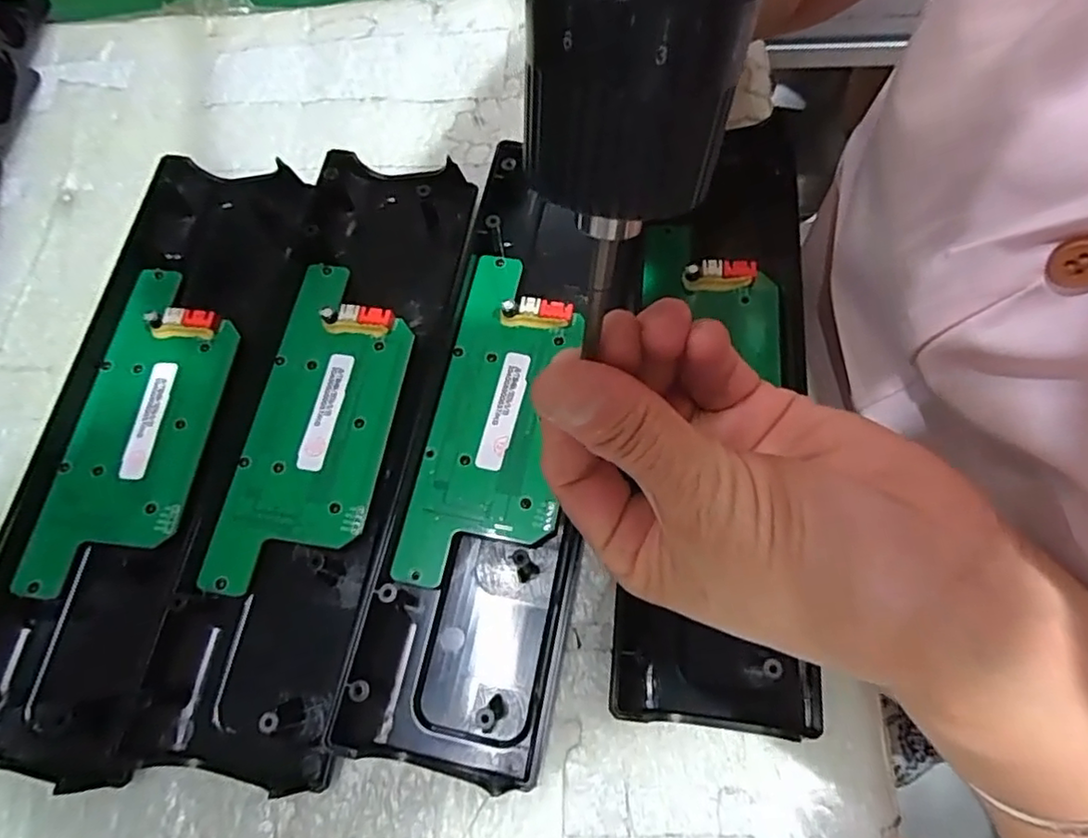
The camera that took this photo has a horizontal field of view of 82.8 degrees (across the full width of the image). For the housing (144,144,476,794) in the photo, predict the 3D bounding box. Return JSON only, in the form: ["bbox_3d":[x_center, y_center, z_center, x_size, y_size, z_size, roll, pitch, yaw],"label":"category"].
[{"bbox_3d":[-0.087,0.001,0.246,0.076,0.020,0.245,6,69,4],"label":"housing"}]

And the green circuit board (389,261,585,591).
[{"bbox_3d":[-0.017,-0.004,0.239,0.050,0.008,0.134,8,69,5],"label":"green circuit board"}]

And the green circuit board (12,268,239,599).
[{"bbox_3d":[-0.160,0.001,0.245,0.054,0.012,0.132,6,69,4],"label":"green circuit board"}]

